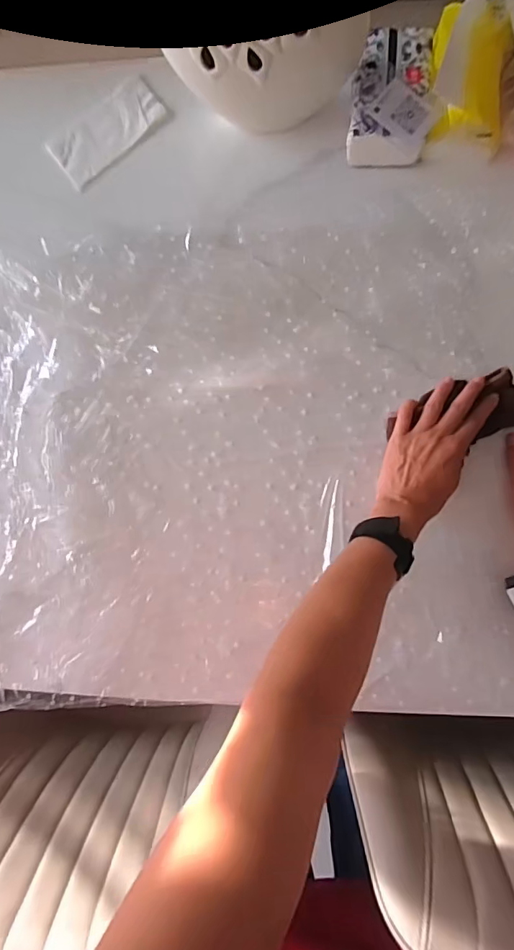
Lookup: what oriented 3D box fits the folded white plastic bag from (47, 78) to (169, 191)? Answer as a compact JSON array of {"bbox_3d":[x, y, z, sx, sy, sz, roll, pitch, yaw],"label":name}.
[{"bbox_3d":[-0.203,-0.467,0.623,0.157,0.009,0.076,-37,84,1],"label":"folded white plastic bag"}]

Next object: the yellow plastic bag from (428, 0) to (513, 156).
[{"bbox_3d":[0.246,-0.466,0.512,0.085,0.080,0.142,3,85,5],"label":"yellow plastic bag"}]

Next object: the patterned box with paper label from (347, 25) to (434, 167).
[{"bbox_3d":[0.161,-0.450,0.553,0.089,0.036,0.159,6,85,6],"label":"patterned box with paper label"}]

